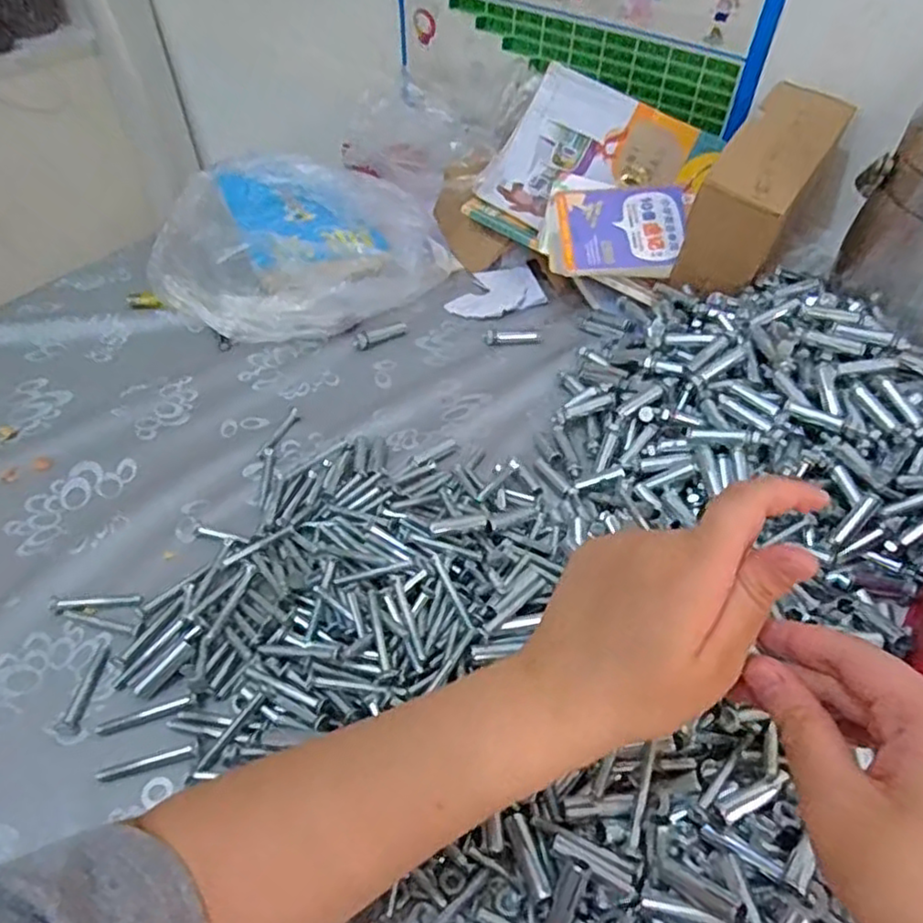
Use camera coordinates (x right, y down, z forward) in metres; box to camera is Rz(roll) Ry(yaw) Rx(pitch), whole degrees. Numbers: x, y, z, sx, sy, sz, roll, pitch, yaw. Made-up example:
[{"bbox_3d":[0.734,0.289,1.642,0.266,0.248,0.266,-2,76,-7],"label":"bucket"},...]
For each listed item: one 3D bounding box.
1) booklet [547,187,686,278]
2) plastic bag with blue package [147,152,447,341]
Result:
[{"bbox_3d":[0.151,-0.226,0.664,0.126,0.016,0.096,2,74,1],"label":"booklet"},{"bbox_3d":[-0.165,-0.224,0.707,0.266,0.077,0.236,-9,47,-10],"label":"plastic bag with blue package"}]

